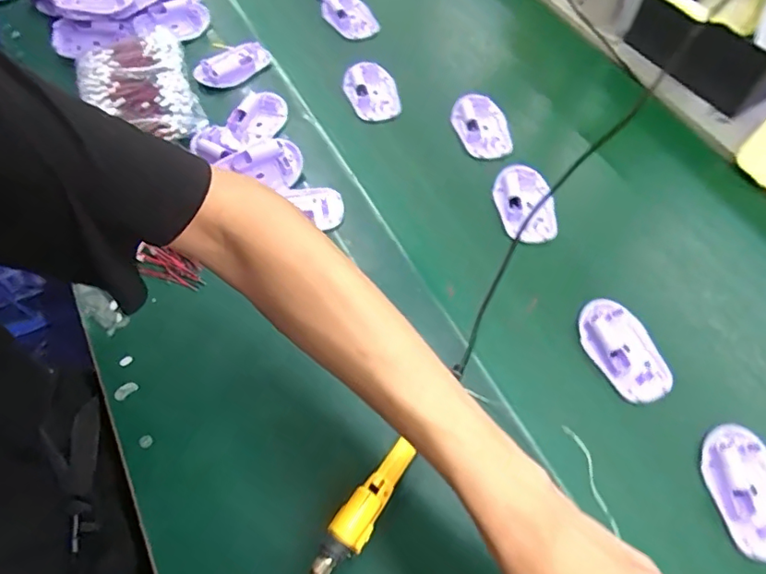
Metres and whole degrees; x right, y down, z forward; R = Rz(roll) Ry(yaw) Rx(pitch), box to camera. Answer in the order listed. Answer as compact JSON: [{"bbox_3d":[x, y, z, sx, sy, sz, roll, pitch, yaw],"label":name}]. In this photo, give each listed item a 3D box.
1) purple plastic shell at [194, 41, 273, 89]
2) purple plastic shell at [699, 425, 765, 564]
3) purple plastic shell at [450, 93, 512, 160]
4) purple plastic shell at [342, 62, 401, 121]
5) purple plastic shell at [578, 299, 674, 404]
[{"bbox_3d":[-0.186,-0.275,0.659,0.094,0.011,0.054,-33,65,-18],"label":"purple plastic shell"},{"bbox_3d":[0.294,0.163,0.427,0.063,0.019,0.099,-3,58,-2],"label":"purple plastic shell"},{"bbox_3d":[0.117,-0.189,0.634,0.058,0.025,0.092,-9,59,-5],"label":"purple plastic shell"},{"bbox_3d":[-0.014,-0.243,0.657,0.063,0.019,0.082,-11,59,-6],"label":"purple plastic shell"},{"bbox_3d":[0.220,0.057,0.489,0.059,0.014,0.098,-22,61,-12],"label":"purple plastic shell"}]

